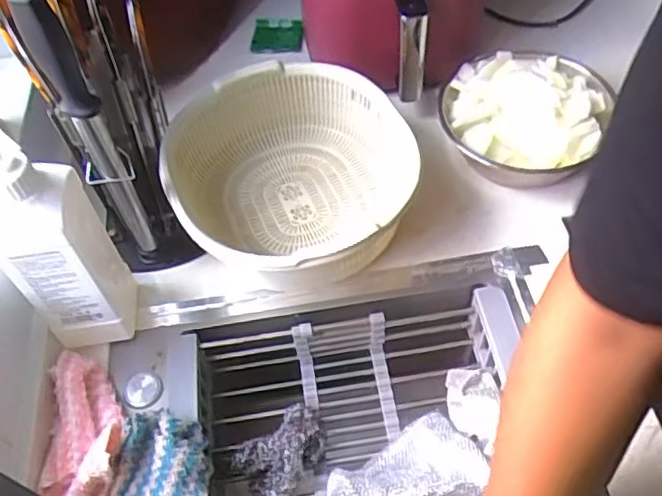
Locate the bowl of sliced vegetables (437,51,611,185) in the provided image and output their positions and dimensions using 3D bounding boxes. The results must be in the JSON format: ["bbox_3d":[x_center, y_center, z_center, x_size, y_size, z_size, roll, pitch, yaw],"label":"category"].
[{"bbox_3d":[0.231,-0.158,0.778,0.185,0.095,0.184,-2,54,3],"label":"bowl of sliced vegetables"}]

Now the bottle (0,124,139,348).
[{"bbox_3d":[-0.262,-0.005,0.593,0.078,0.280,0.085,-10,54,-2],"label":"bottle"}]

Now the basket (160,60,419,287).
[{"bbox_3d":[-0.053,-0.073,0.725,0.255,0.137,0.265,-2,54,3],"label":"basket"}]

